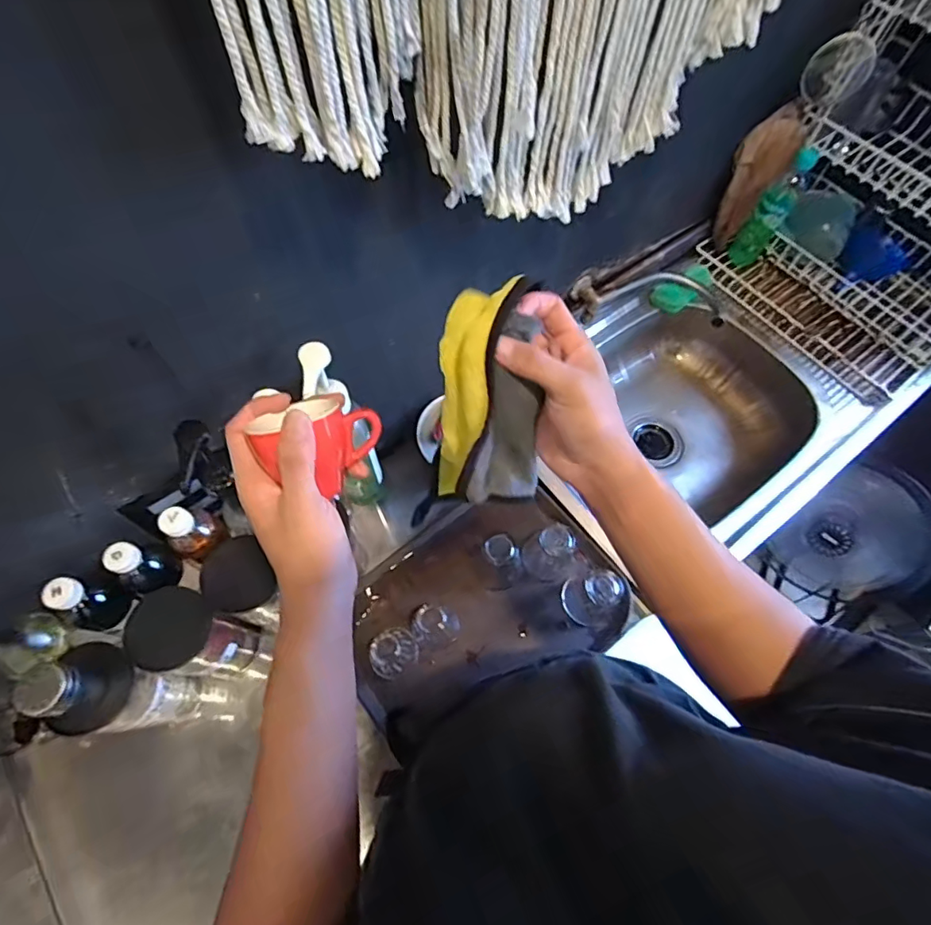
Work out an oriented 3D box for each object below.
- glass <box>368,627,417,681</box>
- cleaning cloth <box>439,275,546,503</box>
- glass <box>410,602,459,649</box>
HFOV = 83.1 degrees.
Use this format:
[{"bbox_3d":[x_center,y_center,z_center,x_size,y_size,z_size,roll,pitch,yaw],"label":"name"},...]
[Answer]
[{"bbox_3d":[-0.098,0.258,0.714,0.054,0.080,0.066,42,71,17],"label":"glass"},{"bbox_3d":[0.020,-0.046,0.402,0.075,0.136,0.142,0,64,-1],"label":"cleaning cloth"},{"bbox_3d":[-0.045,0.221,0.729,0.067,0.073,0.057,25,66,11],"label":"glass"}]

